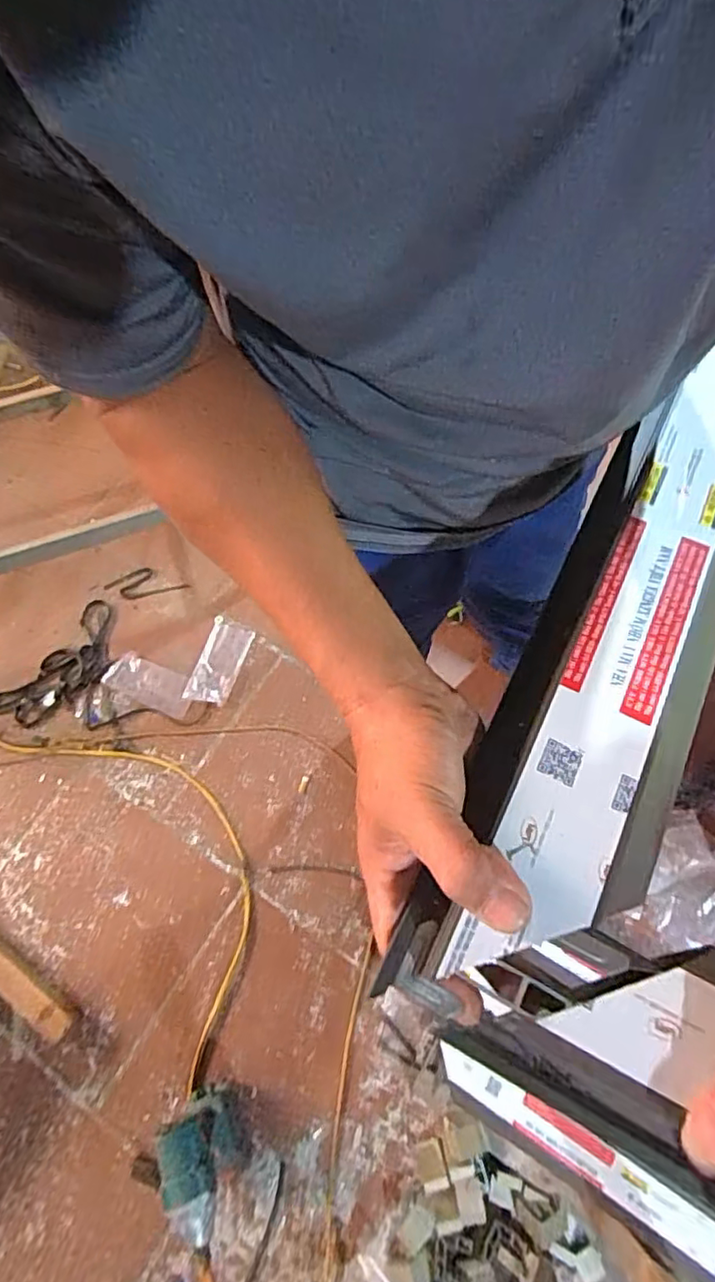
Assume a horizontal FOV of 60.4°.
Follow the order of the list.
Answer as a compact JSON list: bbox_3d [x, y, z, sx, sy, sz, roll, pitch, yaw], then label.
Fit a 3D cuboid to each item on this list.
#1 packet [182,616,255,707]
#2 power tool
[{"bbox_3d":[-0.290,0.043,1.293,0.090,0.011,0.176,14,67,8],"label":"packet"},{"bbox_3d":[-0.208,0.706,0.846,0.072,0.247,0.125,-21,66,-7],"label":"power tool"}]

